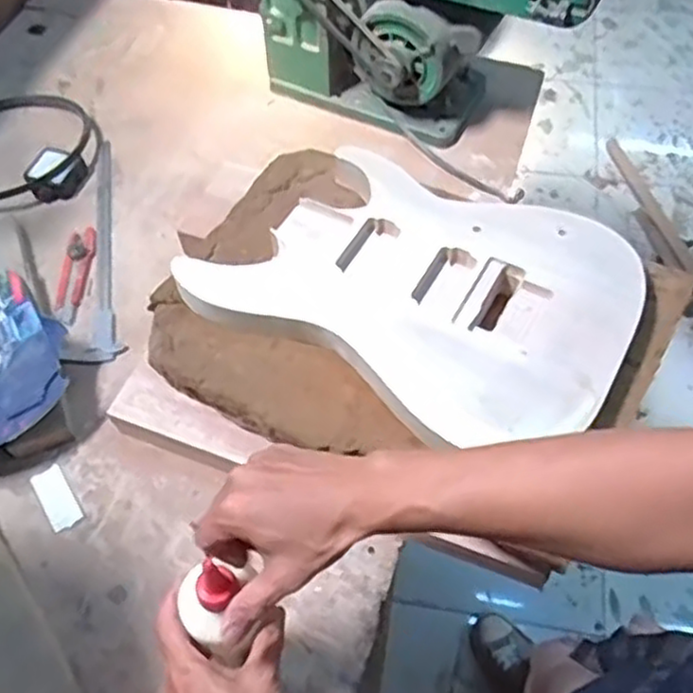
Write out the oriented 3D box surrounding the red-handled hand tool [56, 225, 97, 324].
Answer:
[{"bbox_3d":[-0.354,-0.095,0.956,0.031,0.011,0.151,-1,57,2],"label":"red-handled hand tool"}]

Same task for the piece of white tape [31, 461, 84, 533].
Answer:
[{"bbox_3d":[-0.313,0.163,0.794,0.033,0.004,0.076,-31,62,-17],"label":"piece of white tape"}]

